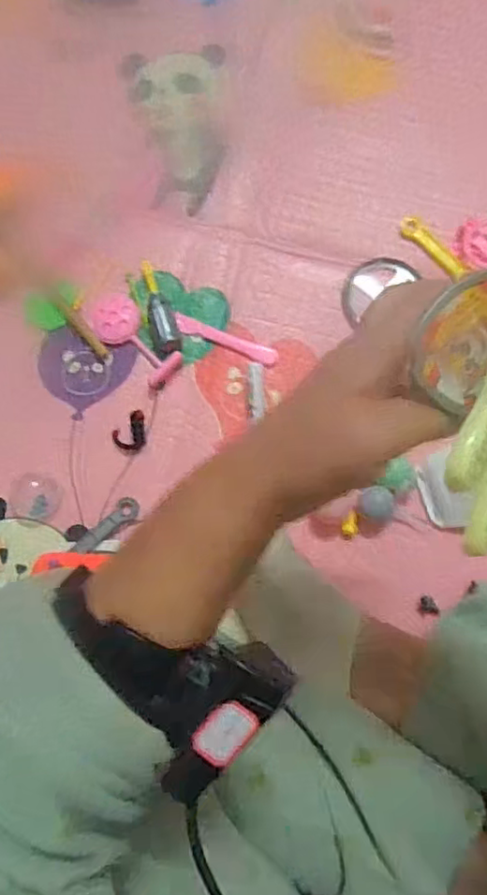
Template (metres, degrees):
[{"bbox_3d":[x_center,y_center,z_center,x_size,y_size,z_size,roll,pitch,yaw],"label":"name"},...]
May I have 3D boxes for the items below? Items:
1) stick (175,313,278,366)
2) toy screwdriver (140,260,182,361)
[{"bbox_3d":[-0.016,-0.097,0.563,0.098,0.012,0.016,23,82,5],"label":"stick"},{"bbox_3d":[-0.075,-0.125,0.559,0.026,0.023,0.091,-13,80,0],"label":"toy screwdriver"}]

